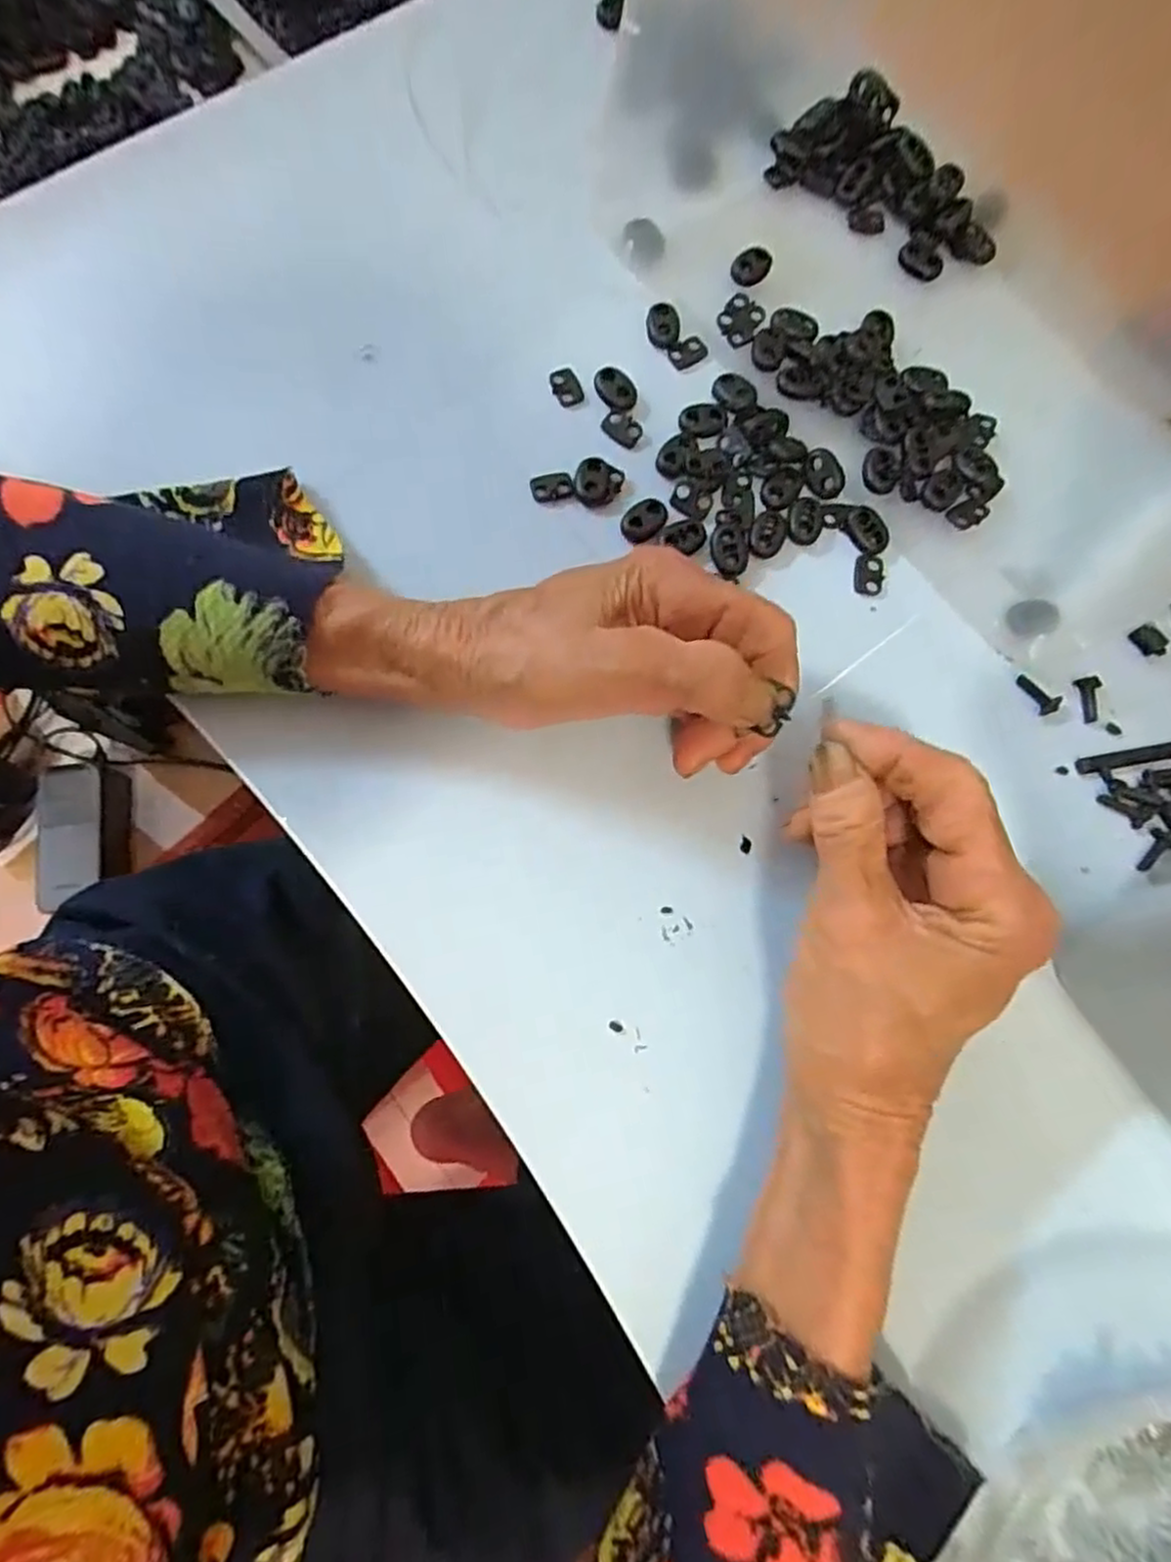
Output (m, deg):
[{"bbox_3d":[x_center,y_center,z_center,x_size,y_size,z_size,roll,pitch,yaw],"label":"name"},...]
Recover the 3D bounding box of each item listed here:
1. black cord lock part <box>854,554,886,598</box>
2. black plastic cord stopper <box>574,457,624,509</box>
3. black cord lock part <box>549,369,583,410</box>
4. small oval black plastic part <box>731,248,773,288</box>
[{"bbox_3d":[0.123,-0.089,0.313,0.013,0.004,0.019,4,78,0],"label":"black cord lock part"},{"bbox_3d":[0.006,-0.130,0.317,0.021,0.011,0.016,7,78,0],"label":"black plastic cord stopper"},{"bbox_3d":[-0.008,-0.178,0.327,0.013,0.004,0.020,-27,80,-7],"label":"black cord lock part"},{"bbox_3d":[0.076,-0.236,0.331,0.015,0.004,0.023,35,79,6],"label":"small oval black plastic part"}]

